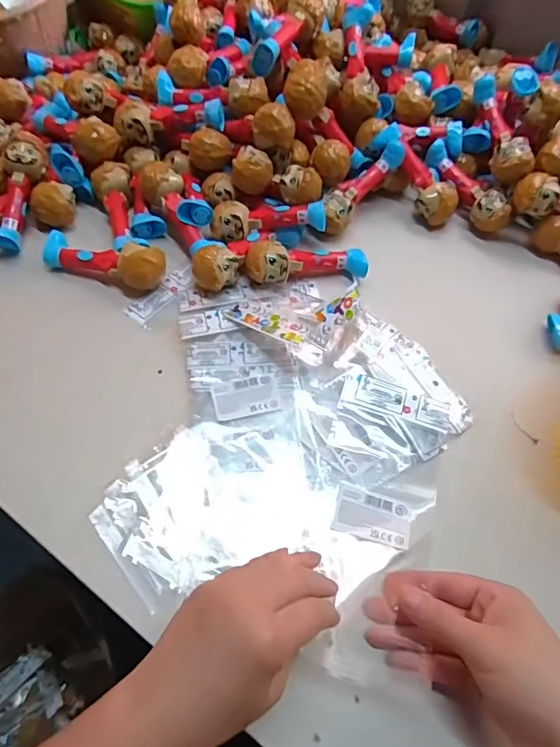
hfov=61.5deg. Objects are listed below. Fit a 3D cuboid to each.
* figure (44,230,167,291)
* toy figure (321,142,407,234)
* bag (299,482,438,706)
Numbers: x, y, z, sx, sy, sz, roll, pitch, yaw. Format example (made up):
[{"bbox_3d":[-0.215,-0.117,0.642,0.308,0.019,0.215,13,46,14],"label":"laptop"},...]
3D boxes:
[{"bbox_3d":[-0.176,-0.120,0.479,0.123,0.042,0.044,16,59,6],"label":"figure"},{"bbox_3d":[0.091,-0.212,0.536,0.033,0.036,0.127,39,79,18],"label":"toy figure"},{"bbox_3d":[0.073,0.154,0.357,0.082,0.011,0.145,11,63,2],"label":"bag"}]

